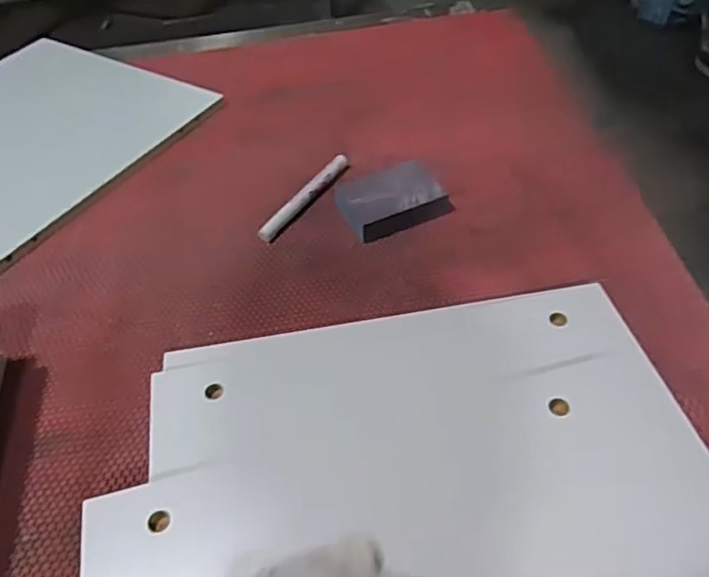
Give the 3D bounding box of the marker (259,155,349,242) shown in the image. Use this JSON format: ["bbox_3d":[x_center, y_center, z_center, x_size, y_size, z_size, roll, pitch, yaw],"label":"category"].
[{"bbox_3d":[-0.055,-0.102,0.677,0.020,0.017,0.148,27,57,25],"label":"marker"}]

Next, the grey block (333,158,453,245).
[{"bbox_3d":[0.042,-0.097,0.655,0.108,0.025,0.081,-18,50,-10],"label":"grey block"}]

